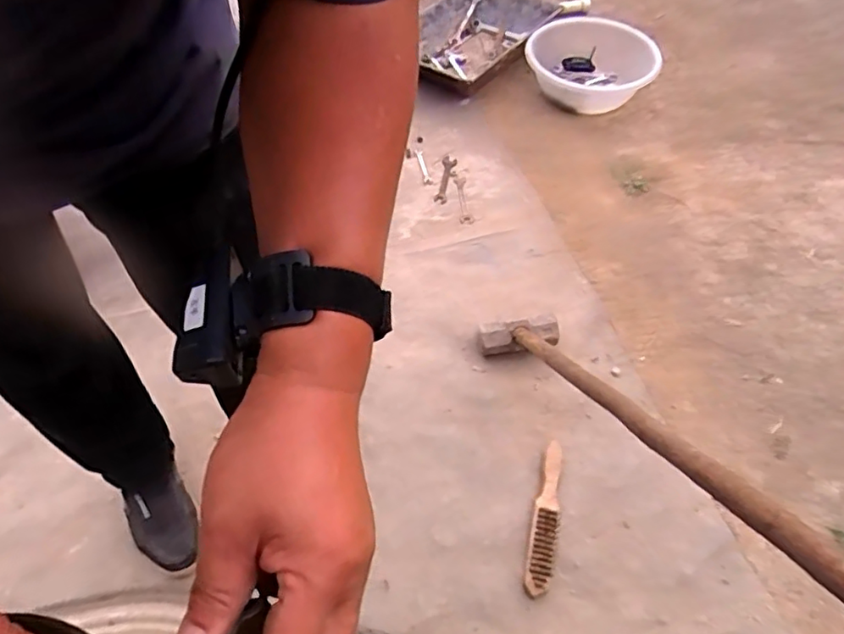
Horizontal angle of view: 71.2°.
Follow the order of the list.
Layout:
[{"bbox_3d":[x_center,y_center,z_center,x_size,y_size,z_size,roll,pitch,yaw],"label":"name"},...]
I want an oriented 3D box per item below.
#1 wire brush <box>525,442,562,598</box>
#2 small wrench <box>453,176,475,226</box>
[{"bbox_3d":[0.201,0.321,0.956,0.039,0.030,0.244,10,56,9],"label":"wire brush"},{"bbox_3d":[0.098,-0.278,1.412,0.034,0.005,0.151,-12,59,6],"label":"small wrench"}]

